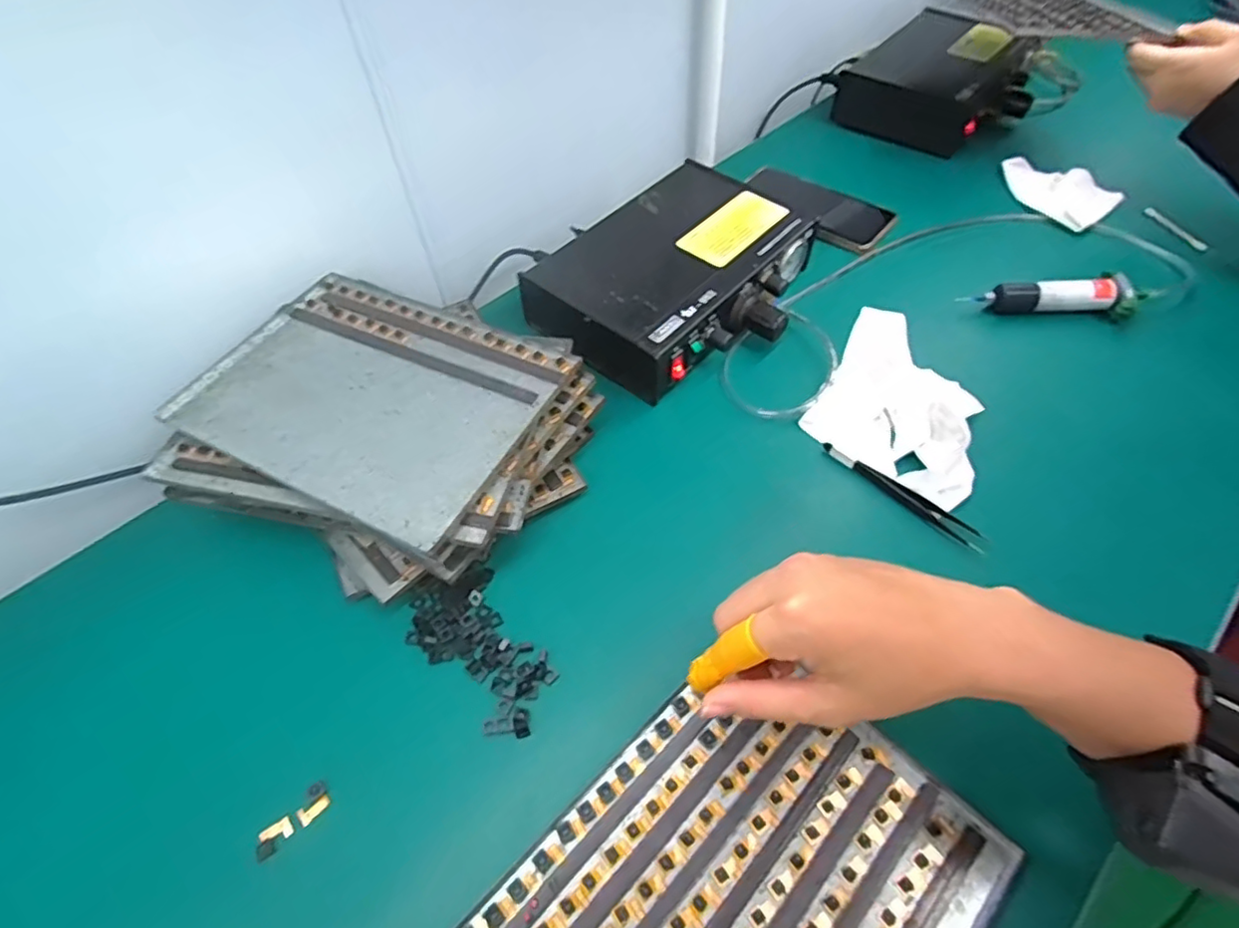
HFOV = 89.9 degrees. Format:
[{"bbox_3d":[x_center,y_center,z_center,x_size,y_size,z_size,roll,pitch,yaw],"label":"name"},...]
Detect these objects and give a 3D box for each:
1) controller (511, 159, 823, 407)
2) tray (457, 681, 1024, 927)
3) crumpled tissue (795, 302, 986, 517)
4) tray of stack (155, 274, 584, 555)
[{"bbox_3d":[0.057,-0.164,0.564,0.193,0.067,0.253,35,63,25],"label":"controller"},{"bbox_3d":[0.054,0.224,0.311,0.243,0.007,0.177,-39,60,-24],"label":"tray"},{"bbox_3d":[0.233,-0.059,0.501,0.125,0.034,0.170,25,58,20],"label":"crumpled tissue"},{"bbox_3d":[-0.184,-0.053,0.452,0.250,0.006,0.175,23,57,19],"label":"tray of stack"}]

